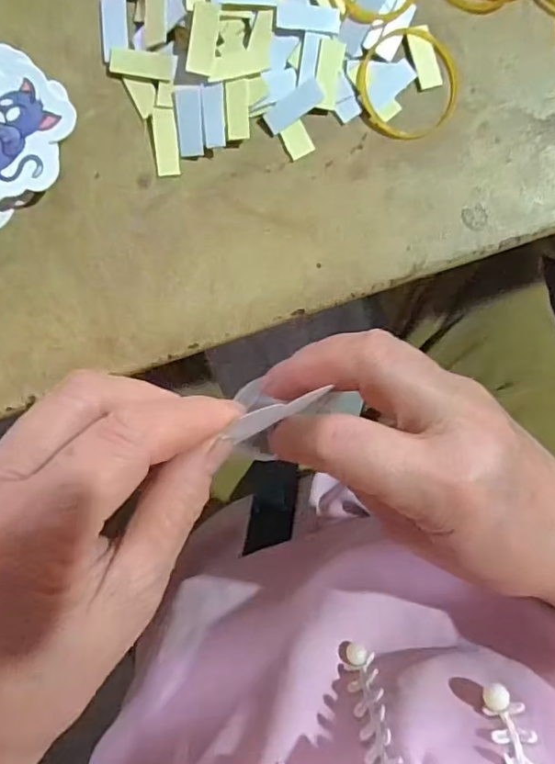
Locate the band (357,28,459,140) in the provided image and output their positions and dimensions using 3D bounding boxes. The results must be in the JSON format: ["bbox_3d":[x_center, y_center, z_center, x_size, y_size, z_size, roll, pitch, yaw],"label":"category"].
[{"bbox_3d":[0.060,-0.137,0.250,0.047,0.004,0.046,0,92,-4],"label":"band"}]

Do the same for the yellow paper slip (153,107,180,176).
[{"bbox_3d":[-0.050,-0.109,0.246,0.010,0.004,0.029,-3,92,-4],"label":"yellow paper slip"}]

